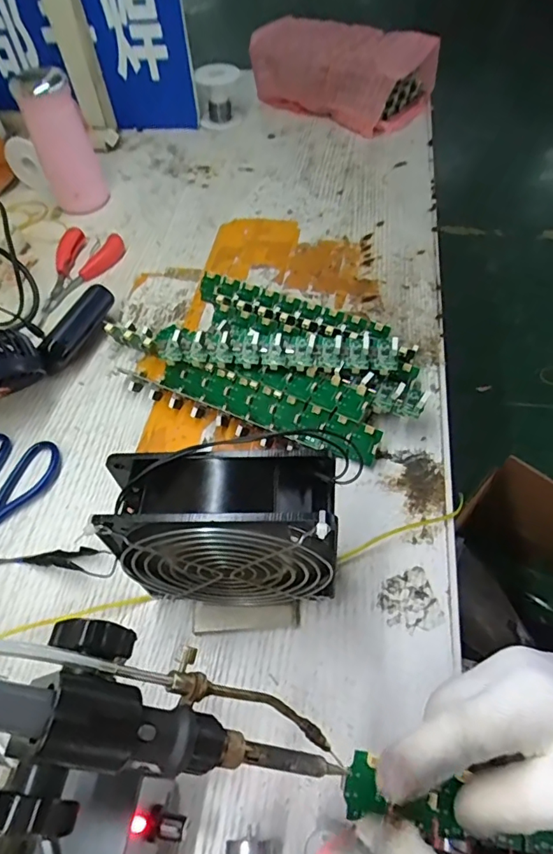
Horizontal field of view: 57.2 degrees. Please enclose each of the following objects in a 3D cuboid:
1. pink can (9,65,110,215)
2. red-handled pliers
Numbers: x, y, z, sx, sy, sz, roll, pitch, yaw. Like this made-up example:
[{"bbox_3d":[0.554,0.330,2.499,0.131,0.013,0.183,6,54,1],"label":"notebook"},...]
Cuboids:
[{"bbox_3d":[-0.251,-0.331,0.599,0.065,0.135,0.064,-21,56,-11],"label":"pink can"},{"bbox_3d":[-0.222,-0.170,0.557,0.072,0.016,0.130,8,56,9],"label":"red-handled pliers"}]

